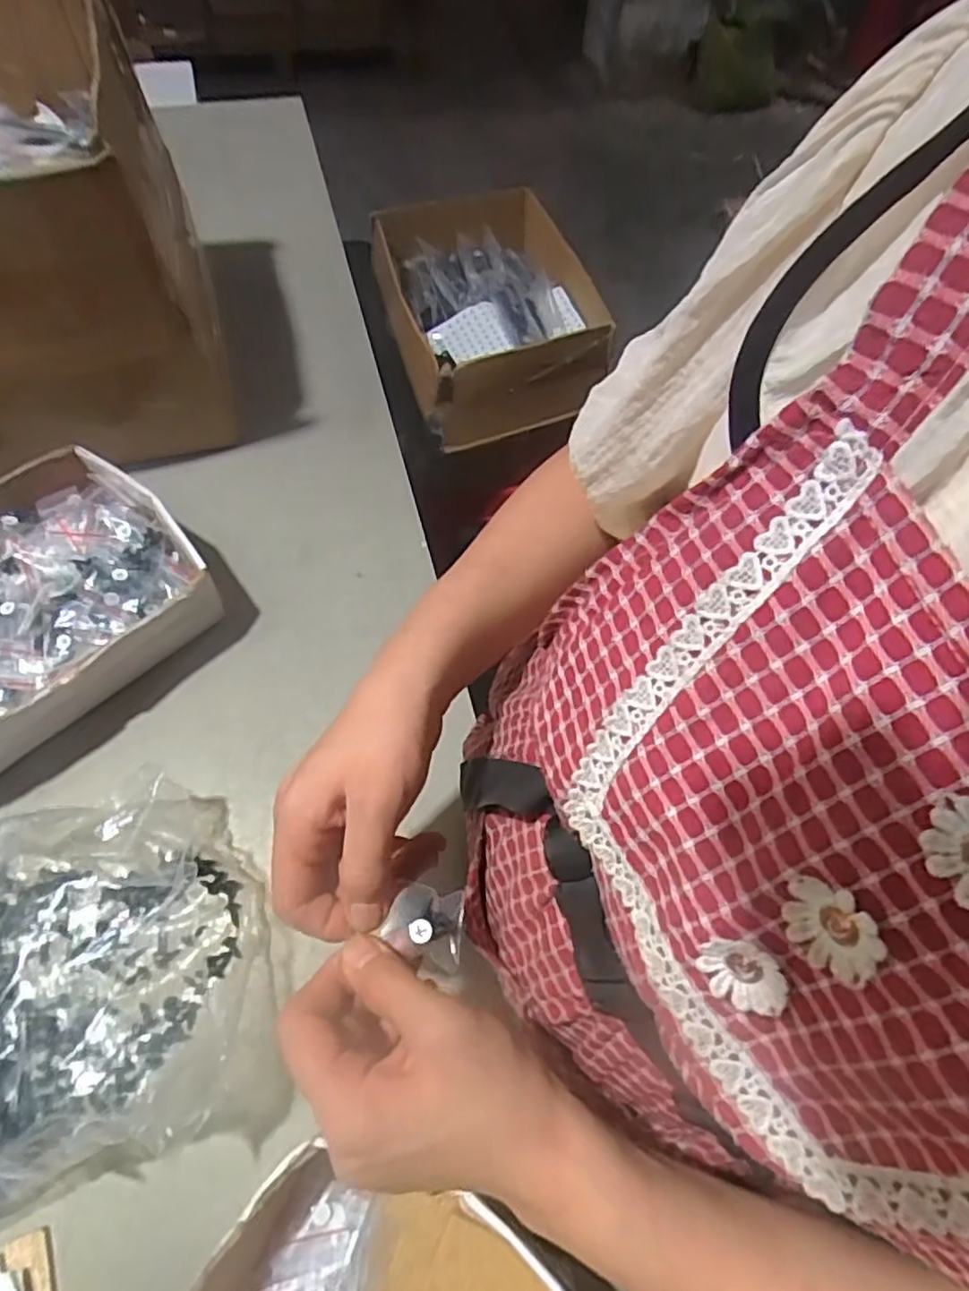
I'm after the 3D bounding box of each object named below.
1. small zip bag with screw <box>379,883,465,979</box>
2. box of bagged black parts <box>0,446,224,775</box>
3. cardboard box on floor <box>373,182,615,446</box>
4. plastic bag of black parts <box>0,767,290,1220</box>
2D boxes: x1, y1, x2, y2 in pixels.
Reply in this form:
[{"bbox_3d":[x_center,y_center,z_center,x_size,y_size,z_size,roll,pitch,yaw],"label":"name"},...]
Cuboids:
[{"bbox_3d":[-0.029,0.135,0.323,0.036,0.019,0.038,4,63,-2],"label":"small zip bag with screw"},{"bbox_3d":[-0.340,-0.019,0.494,0.190,0.065,0.254,41,68,16],"label":"box of bagged black parts"},{"bbox_3d":[-0.002,-0.458,0.932,0.257,0.119,0.353,-16,65,-11],"label":"cardboard box on floor"},{"bbox_3d":[-0.238,0.189,0.380,0.207,0.084,0.203,-15,65,-11],"label":"plastic bag of black parts"}]

